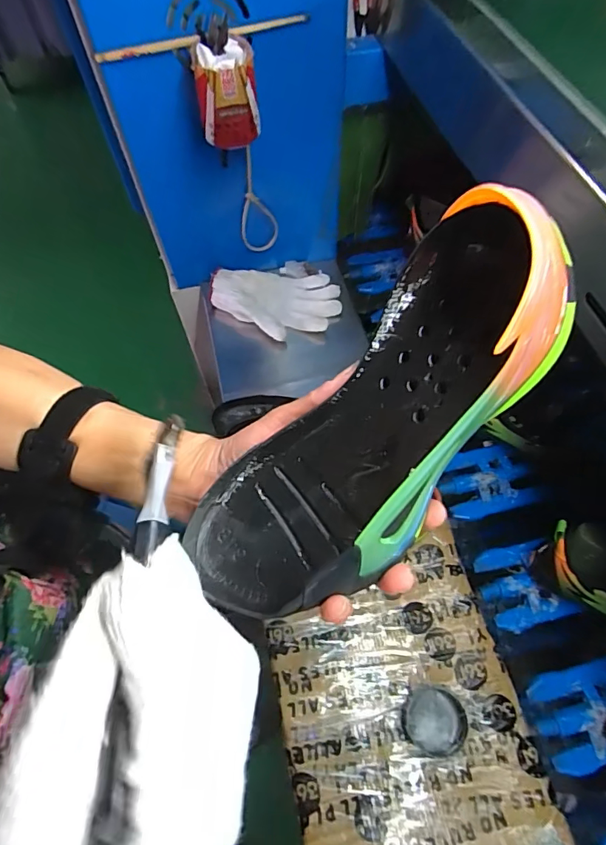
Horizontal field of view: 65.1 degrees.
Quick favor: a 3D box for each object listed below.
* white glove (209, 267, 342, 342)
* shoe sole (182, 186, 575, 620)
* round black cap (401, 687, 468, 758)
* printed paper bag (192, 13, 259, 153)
[{"bbox_3d":[-0.043,-0.191,0.744,0.202,0.035,0.130,1,61,2],"label":"white glove"},{"bbox_3d":[0.029,0.009,0.231,0.088,0.042,0.230,48,110,23],"label":"shoe sole"},{"bbox_3d":[0.133,0.303,0.482,0.065,0.016,0.058,7,62,5],"label":"round black cap"},{"bbox_3d":[-0.086,-0.376,0.535,0.064,0.091,0.077,-6,61,-2],"label":"printed paper bag"}]

